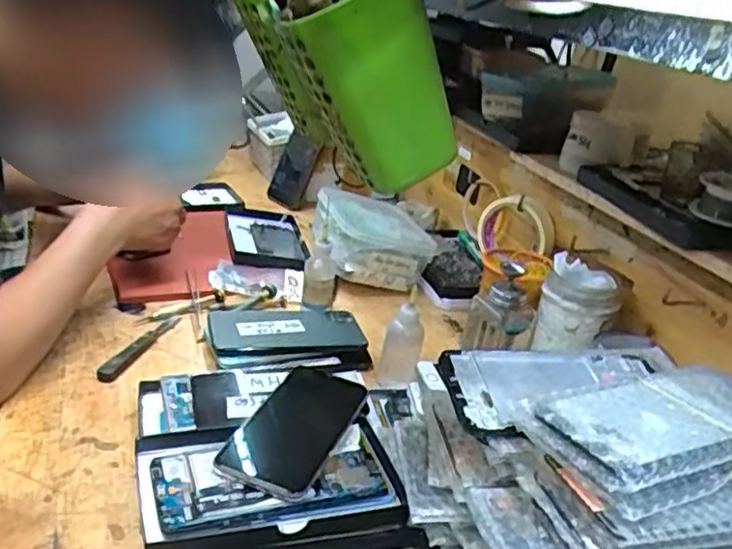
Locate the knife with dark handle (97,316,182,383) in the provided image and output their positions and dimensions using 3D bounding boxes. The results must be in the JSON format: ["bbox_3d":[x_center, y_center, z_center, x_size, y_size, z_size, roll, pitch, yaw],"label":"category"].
[{"bbox_3d":[-0.219,0.071,0.657,0.018,0.015,0.130,11,28,14],"label":"knife with dark handle"}]

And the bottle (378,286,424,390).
[{"bbox_3d":[0.034,0.061,0.637,0.038,0.086,0.032,5,27,2],"label":"bottle"}]

